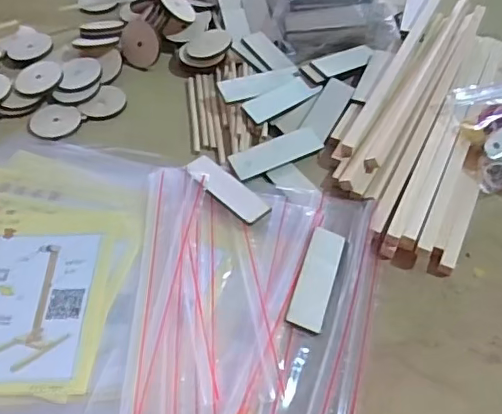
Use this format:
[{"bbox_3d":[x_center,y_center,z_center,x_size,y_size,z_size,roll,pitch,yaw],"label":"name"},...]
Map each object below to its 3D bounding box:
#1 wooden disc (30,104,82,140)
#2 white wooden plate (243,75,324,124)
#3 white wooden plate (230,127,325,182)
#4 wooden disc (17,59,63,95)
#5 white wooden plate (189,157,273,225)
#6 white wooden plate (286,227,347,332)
[{"bbox_3d":[-0.173,-0.075,0.495,0.043,0.005,0.043,0,50,0],"label":"wooden disc"},{"bbox_3d":[0.028,-0.096,0.492,0.070,0.004,0.025,-30,73,-20],"label":"white wooden plate"},{"bbox_3d":[0.021,-0.044,0.459,0.076,0.006,0.028,-22,54,-17],"label":"white wooden plate"},{"bbox_3d":[-0.195,-0.119,0.517,0.036,0.004,0.043,40,66,14],"label":"wooden disc"},{"bbox_3d":[-0.019,-0.014,0.436,0.026,0.005,0.078,-38,59,-27],"label":"white wooden plate"},{"bbox_3d":[0.046,0.049,0.389,0.024,0.005,0.079,15,52,12],"label":"white wooden plate"}]

